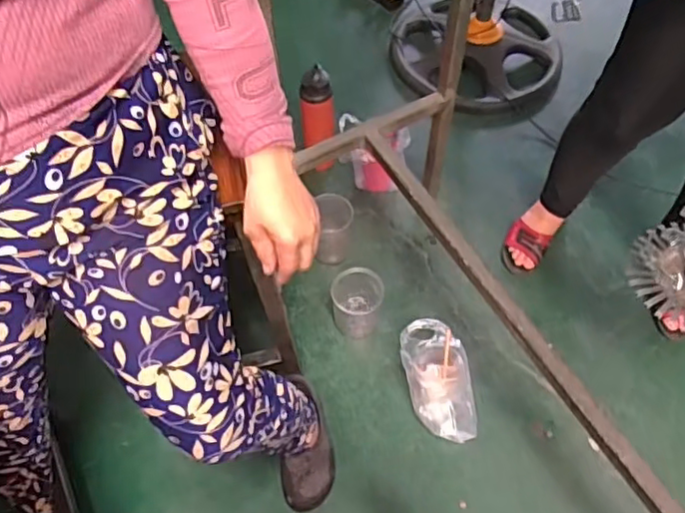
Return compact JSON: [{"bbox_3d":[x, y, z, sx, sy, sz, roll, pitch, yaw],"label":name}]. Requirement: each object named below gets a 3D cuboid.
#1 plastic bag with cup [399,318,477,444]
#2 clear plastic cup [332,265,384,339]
[{"bbox_3d":[0.182,0.242,1.197,0.116,0.115,0.226,-12,59,-7],"label":"plastic bag with cup"},{"bbox_3d":[0.031,0.099,1.276,0.107,0.152,0.086,6,58,4],"label":"clear plastic cup"}]

